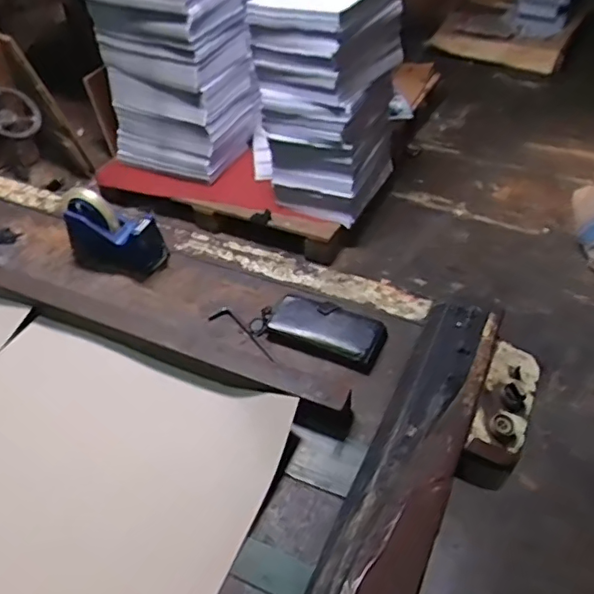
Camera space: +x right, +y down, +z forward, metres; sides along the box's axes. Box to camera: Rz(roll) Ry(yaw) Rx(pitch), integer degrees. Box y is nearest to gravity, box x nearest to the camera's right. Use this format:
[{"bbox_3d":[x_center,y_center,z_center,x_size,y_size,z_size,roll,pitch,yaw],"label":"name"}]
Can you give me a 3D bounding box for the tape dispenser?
[{"bbox_3d":[-0.297,-0.100,0.901,0.163,0.106,0.065,7,45,10],"label":"tape dispenser"}]

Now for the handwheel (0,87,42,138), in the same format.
[{"bbox_3d":[-0.623,-0.400,1.229,0.128,0.042,0.122,-14,85,-32],"label":"handwheel"}]

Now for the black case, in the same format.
[{"bbox_3d":[0.041,0.042,0.790,0.156,0.025,0.079,18,48,20],"label":"black case"}]

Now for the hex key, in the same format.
[{"bbox_3d":[-0.073,0.050,0.808,0.126,0.004,0.029,30,64,27],"label":"hex key"}]

